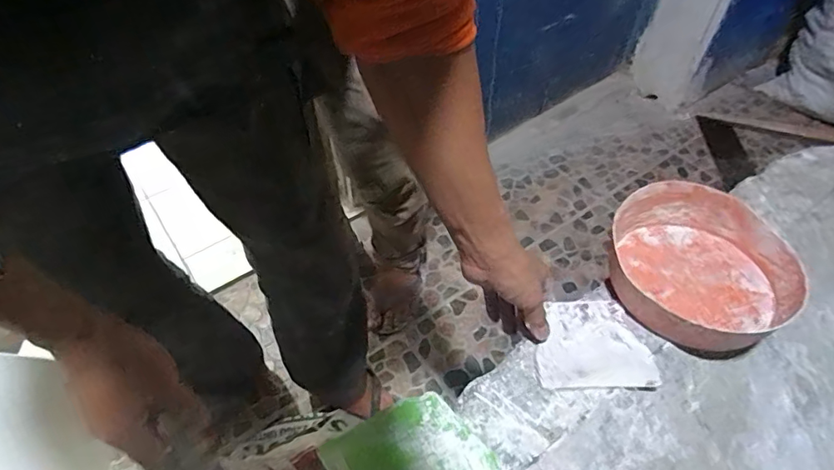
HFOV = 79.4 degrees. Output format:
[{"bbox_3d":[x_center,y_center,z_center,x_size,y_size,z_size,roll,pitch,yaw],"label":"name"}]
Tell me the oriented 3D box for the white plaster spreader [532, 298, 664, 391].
[{"bbox_3d":[0.193,0.119,0.561,0.126,0.007,0.106,0,51,-1],"label":"white plaster spreader"}]

